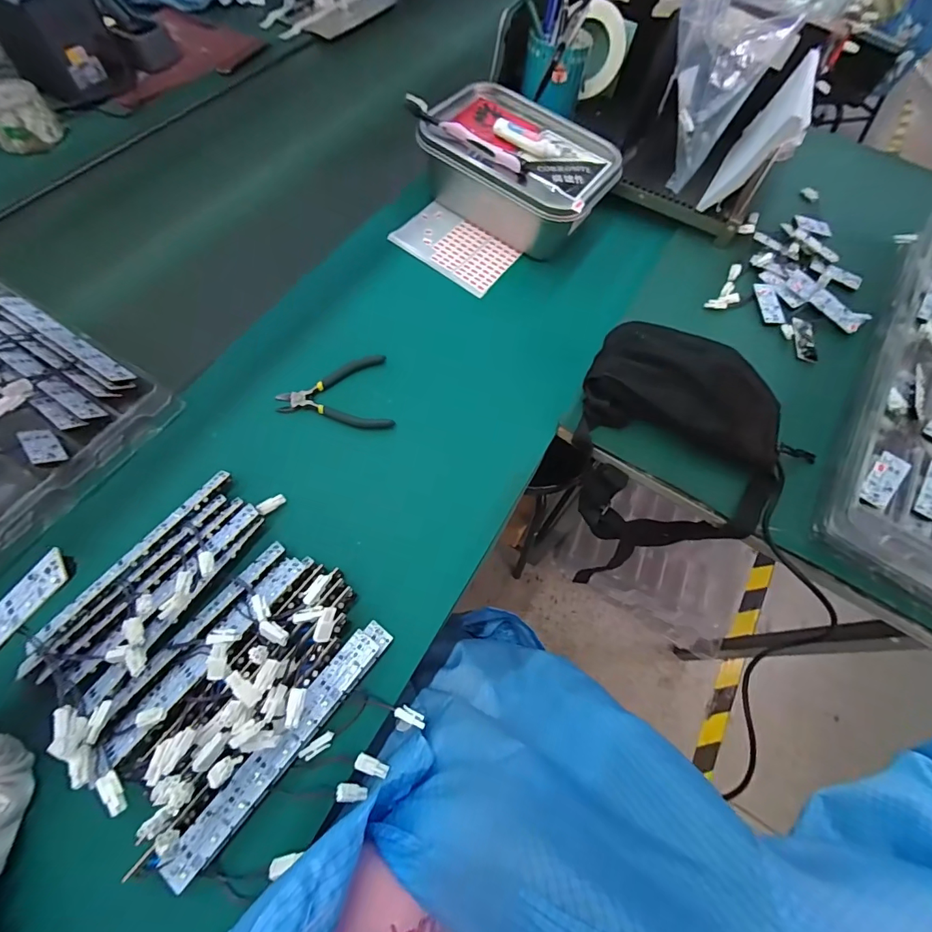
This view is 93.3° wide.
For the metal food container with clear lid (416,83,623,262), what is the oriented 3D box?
[{"bbox_3d":[0.069,-0.392,0.591,0.237,0.097,0.157,32,67,11],"label":"metal food container with clear lid"}]

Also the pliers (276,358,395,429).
[{"bbox_3d":[-0.143,-0.076,0.478,0.117,0.008,0.089,-11,66,-8],"label":"pliers"}]

